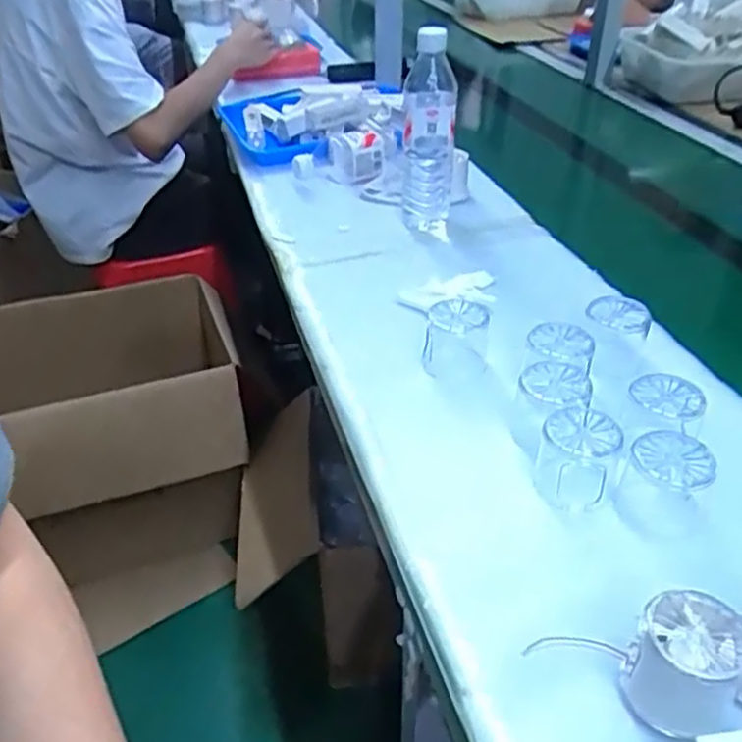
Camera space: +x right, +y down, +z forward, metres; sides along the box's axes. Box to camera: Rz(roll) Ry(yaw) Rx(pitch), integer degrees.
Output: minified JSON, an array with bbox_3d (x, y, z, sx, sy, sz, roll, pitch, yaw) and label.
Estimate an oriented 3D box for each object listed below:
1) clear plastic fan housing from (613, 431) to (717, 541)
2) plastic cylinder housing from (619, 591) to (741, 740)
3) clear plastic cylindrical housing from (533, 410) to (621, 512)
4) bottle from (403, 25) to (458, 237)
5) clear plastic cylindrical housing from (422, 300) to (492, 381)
[{"bbox_3d":[0.208,0.082,0.521,0.057,0.065,0.055,16,40,22],"label":"clear plastic fan housing"},{"bbox_3d":[0.169,0.159,0.395,0.052,0.055,0.052,17,40,22],"label":"plastic cylinder housing"},{"bbox_3d":[0.150,0.065,0.535,0.053,0.053,0.056,-1,36,1],"label":"clear plastic cylindrical housing"},{"bbox_3d":[0.071,-0.286,0.874,0.064,0.224,0.076,2,36,5],"label":"bottle"},{"bbox_3d":[0.079,-0.029,0.672,0.060,0.054,0.057,-1,36,1],"label":"clear plastic cylindrical housing"}]

